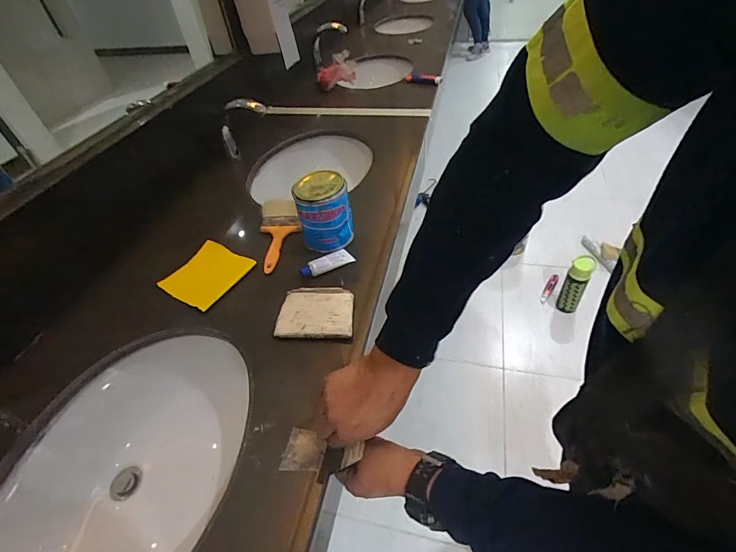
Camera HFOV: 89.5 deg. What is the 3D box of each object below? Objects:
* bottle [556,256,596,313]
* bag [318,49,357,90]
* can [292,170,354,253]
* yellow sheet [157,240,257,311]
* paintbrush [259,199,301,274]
[{"bbox_3d":[0.844,0.042,1.516,0.090,0.283,0.084,-4,45,4],"label":"bottle"},{"bbox_3d":[-0.119,-0.775,1.404,0.147,0.110,0.081,-6,45,1],"label":"bag"},{"bbox_3d":[-0.086,-0.124,0.754,0.104,0.143,0.090,-9,45,-2],"label":"can"},{"bbox_3d":[-0.319,-0.008,0.738,0.143,0.008,0.142,20,51,25],"label":"yellow sheet"},{"bbox_3d":[-0.191,-0.100,0.816,0.086,0.021,0.223,-13,45,-6],"label":"paintbrush"}]

